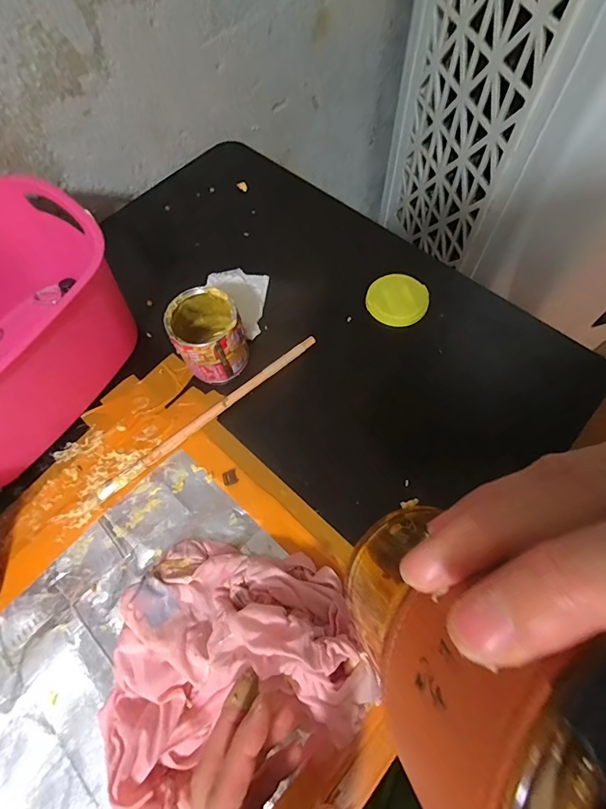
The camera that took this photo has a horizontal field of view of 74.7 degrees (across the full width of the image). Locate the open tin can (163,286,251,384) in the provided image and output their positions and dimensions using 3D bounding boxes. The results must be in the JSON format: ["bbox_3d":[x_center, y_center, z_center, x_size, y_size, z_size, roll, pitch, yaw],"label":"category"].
[{"bbox_3d":[-0.090,-0.065,0.381,0.061,0.071,0.067,-1,65,1],"label":"open tin can"}]

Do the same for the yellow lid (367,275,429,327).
[{"bbox_3d":[0.101,-0.112,0.424,0.062,0.013,0.057,-1,65,1],"label":"yellow lid"}]

